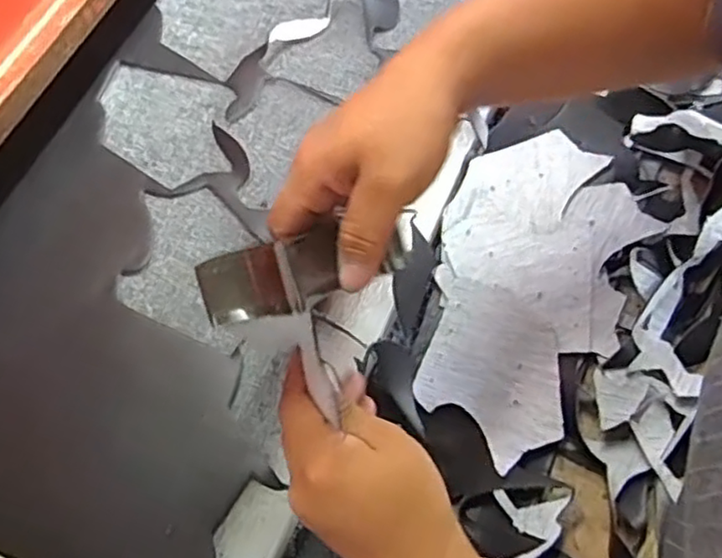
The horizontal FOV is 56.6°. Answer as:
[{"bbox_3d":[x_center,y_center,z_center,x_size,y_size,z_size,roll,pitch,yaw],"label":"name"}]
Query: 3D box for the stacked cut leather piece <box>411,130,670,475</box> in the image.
[{"bbox_3d":[0.118,0.001,0.493,0.140,0.015,0.235,22,75,21],"label":"stacked cut leather piece"}]

